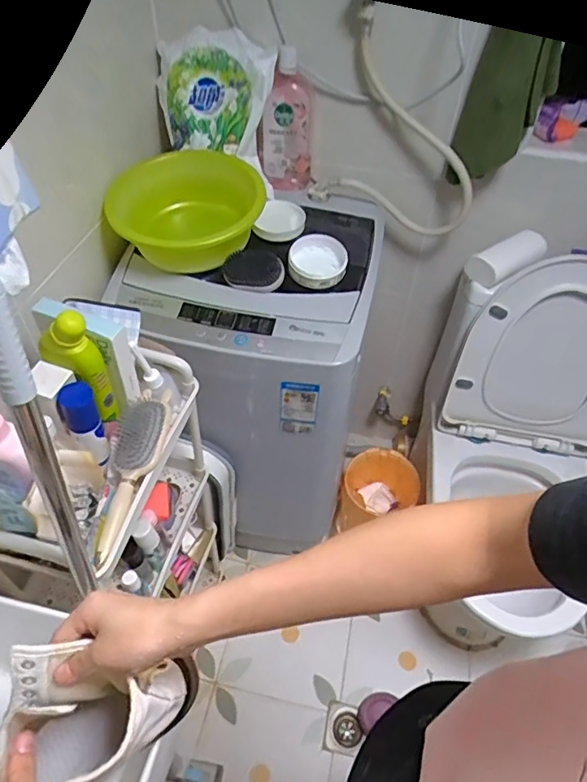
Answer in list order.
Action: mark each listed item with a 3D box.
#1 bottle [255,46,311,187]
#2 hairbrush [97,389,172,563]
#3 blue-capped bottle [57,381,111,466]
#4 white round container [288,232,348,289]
[{"bbox_3d":[-0.019,-0.489,0.964,0.070,0.233,0.060,33,54,25],"label":"bottle"},{"bbox_3d":[-0.213,0.099,0.679,0.064,0.031,0.232,9,63,6],"label":"hairbrush"},{"bbox_3d":[-0.264,0.044,0.652,0.047,0.118,0.040,-26,54,-24],"label":"blue-capped bottle"},{"bbox_3d":[0.043,-0.233,0.914,0.106,0.029,0.106,5,61,-9],"label":"white round container"}]

